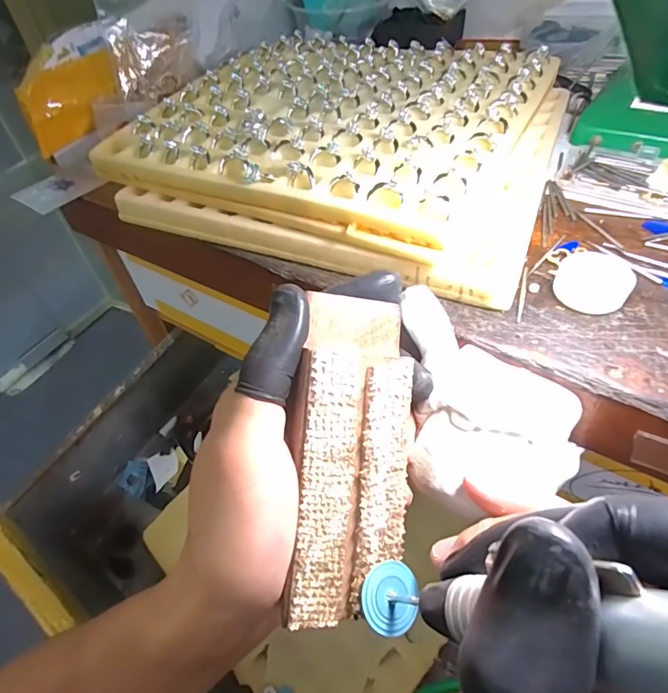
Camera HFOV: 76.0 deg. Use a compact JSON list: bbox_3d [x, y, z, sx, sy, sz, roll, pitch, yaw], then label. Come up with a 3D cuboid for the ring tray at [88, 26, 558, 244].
[{"bbox_3d":[0.004,-0.170,0.314,0.248,0.034,0.248,21,54,22],"label":"ring tray"}]

